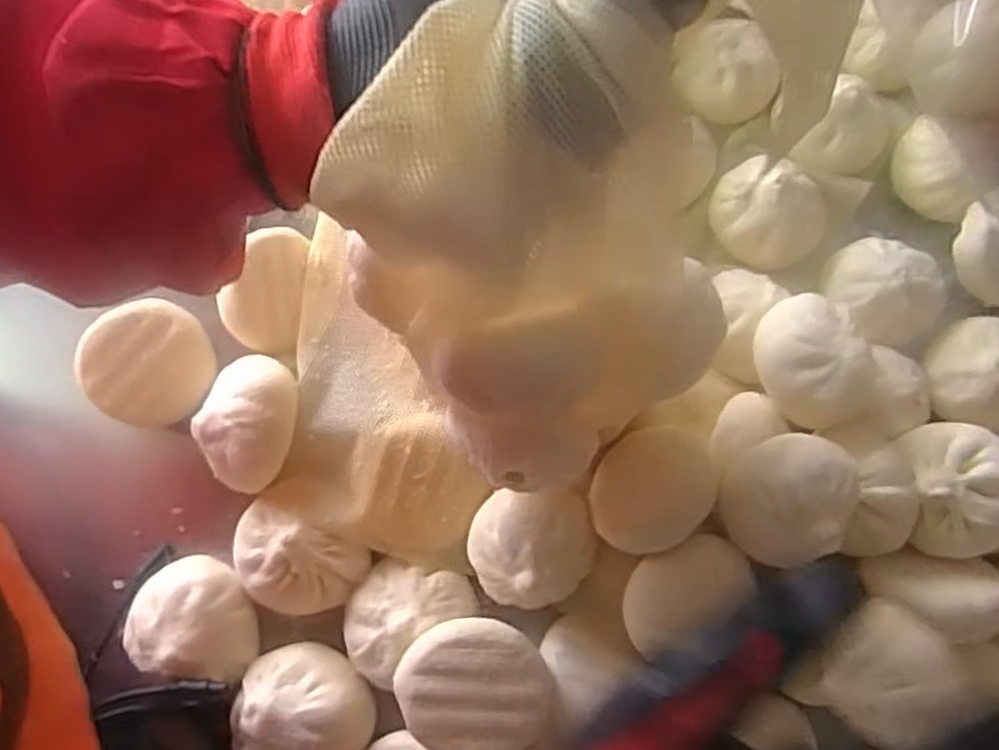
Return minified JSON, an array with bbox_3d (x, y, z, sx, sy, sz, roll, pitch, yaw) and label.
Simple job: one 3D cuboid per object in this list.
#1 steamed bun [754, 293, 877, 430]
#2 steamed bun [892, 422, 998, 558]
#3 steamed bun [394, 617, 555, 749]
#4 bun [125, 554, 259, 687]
[{"bbox_3d":[0.177,-0.005,0.439,0.055,0.046,0.072,-27,80,-7],"label":"steamed bun"},{"bbox_3d":[0.270,0.063,0.433,0.074,0.040,0.075,-17,79,-5],"label":"steamed bun"},{"bbox_3d":[-0.013,0.169,0.411,0.078,0.035,0.068,-5,78,-3],"label":"steamed bun"},{"bbox_3d":[-0.180,0.147,0.451,0.077,0.052,0.069,9,77,1],"label":"bun"}]

